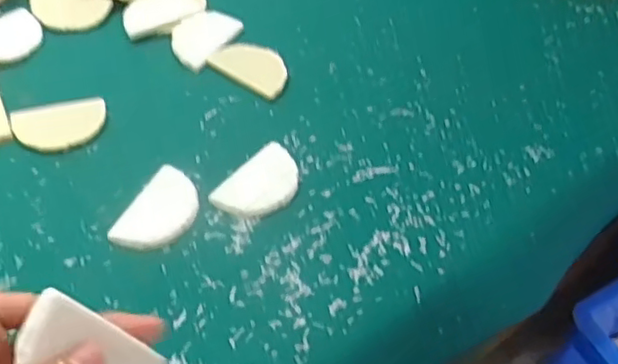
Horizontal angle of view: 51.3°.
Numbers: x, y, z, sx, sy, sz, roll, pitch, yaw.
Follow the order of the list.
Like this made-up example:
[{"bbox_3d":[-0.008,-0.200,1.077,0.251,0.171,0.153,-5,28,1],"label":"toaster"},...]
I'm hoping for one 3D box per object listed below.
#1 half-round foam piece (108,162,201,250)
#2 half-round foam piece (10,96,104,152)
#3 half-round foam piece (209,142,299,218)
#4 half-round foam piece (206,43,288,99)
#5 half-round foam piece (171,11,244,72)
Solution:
[{"bbox_3d":[-0.103,0.020,0.452,0.043,0.004,0.070,23,56,12],"label":"half-round foam piece"},{"bbox_3d":[-0.191,-0.044,0.493,0.068,0.004,0.044,-11,55,-12],"label":"half-round foam piece"},{"bbox_3d":[-0.033,0.001,0.469,0.045,0.006,0.068,32,58,19],"label":"half-round foam piece"},{"bbox_3d":[-0.046,-0.098,0.546,0.068,0.005,0.043,30,58,18],"label":"half-round foam piece"},{"bbox_3d":[-0.094,-0.126,0.559,0.046,0.009,0.064,30,58,18],"label":"half-round foam piece"}]

